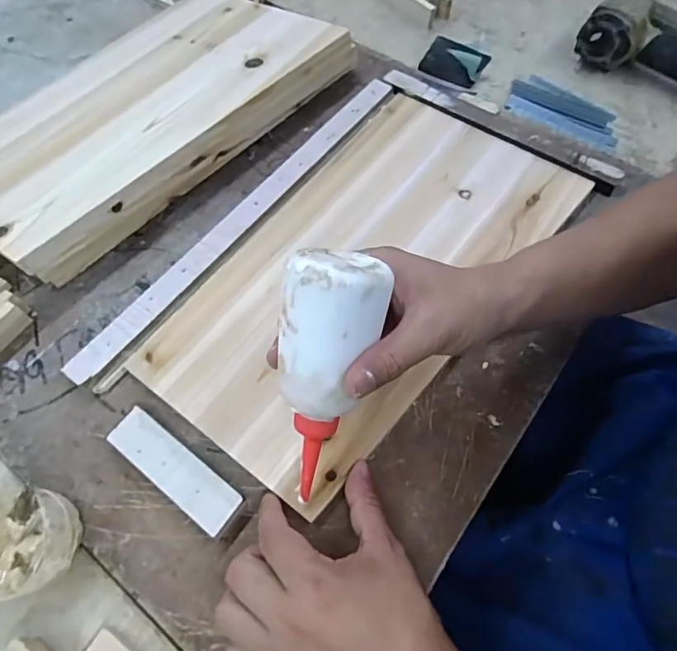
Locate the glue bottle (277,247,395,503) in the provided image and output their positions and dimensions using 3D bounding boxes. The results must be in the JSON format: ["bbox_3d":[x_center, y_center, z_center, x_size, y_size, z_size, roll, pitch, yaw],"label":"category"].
[{"bbox_3d":[-0.010,0.032,0.307,0.057,0.153,0.045,13,21,5],"label":"glue bottle"}]

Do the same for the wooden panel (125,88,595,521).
[{"bbox_3d":[0.032,-0.059,0.459,0.221,0.014,0.418,33,66,16],"label":"wooden panel"}]

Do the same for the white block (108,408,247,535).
[{"bbox_3d":[-0.118,0.105,0.363,0.110,0.016,0.032,35,65,17],"label":"white block"}]

